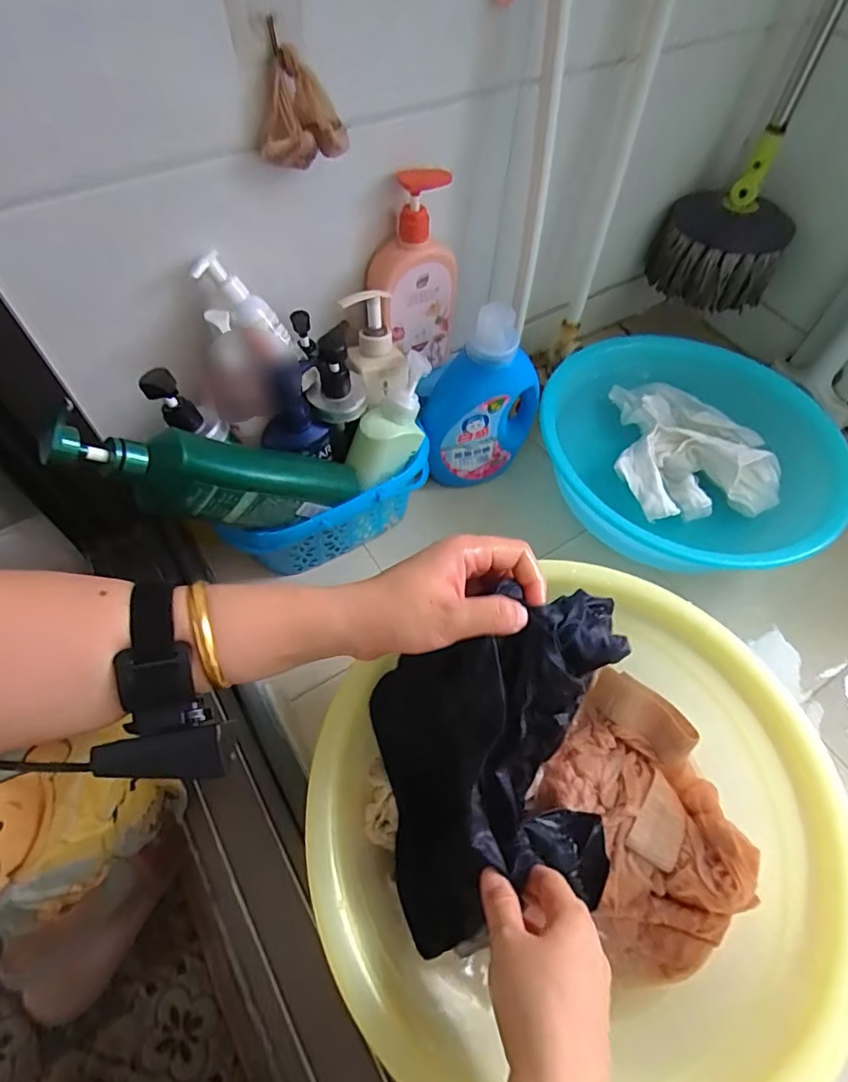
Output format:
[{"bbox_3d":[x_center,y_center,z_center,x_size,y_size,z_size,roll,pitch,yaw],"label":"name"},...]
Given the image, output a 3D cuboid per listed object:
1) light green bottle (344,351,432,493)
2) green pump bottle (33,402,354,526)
[{"bbox_3d":[-0.034,-0.124,0.580,0.060,0.149,0.043,34,18,16],"label":"light green bottle"},{"bbox_3d":[-0.183,-0.052,0.490,0.274,0.075,0.047,7,48,-47],"label":"green pump bottle"}]

